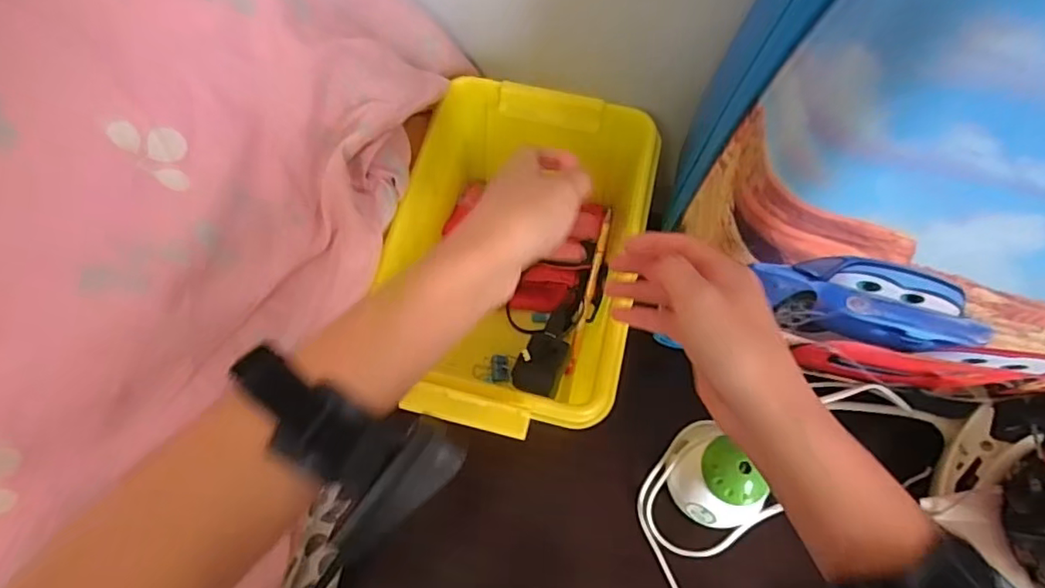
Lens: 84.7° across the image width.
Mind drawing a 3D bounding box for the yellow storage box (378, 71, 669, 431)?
[{"bbox_3d":[-0.002,-0.017,0.522,0.191,0.171,0.278,12,70,5],"label":"yellow storage box"}]

